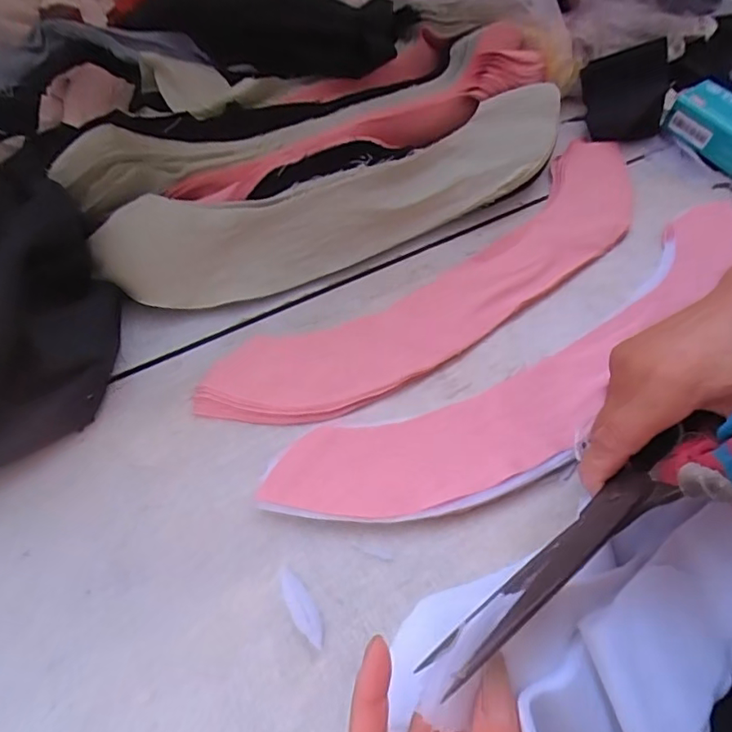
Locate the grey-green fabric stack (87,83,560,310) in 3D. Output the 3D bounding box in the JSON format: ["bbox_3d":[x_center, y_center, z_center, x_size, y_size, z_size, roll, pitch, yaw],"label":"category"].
[{"bbox_3d":[-0.003,-0.137,0.436,0.403,0.058,0.081,-24,60,-14],"label":"grey-green fabric stack"}]

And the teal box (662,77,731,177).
[{"bbox_3d":[0.337,-0.218,0.496,0.060,0.040,0.101,-33,63,-18],"label":"teal box"}]

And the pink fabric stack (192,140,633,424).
[{"bbox_3d":[0.075,-0.070,0.425,0.428,0.011,0.103,-34,63,-19],"label":"pink fabric stack"}]

